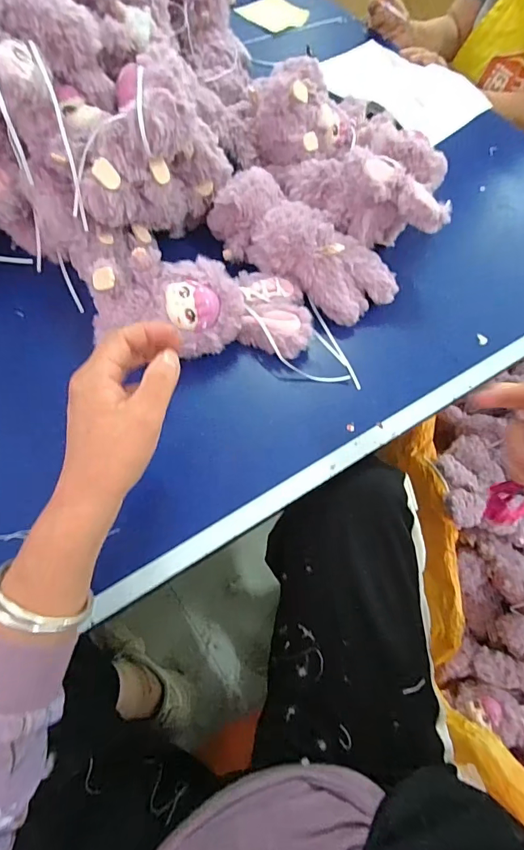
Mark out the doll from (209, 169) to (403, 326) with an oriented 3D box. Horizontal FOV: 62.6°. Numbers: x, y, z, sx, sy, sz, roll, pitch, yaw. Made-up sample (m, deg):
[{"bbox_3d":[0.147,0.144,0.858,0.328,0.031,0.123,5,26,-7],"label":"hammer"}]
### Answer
[{"bbox_3d":[0.046,-0.206,0.505,0.226,0.076,0.088,34,67,13],"label":"doll"}]

